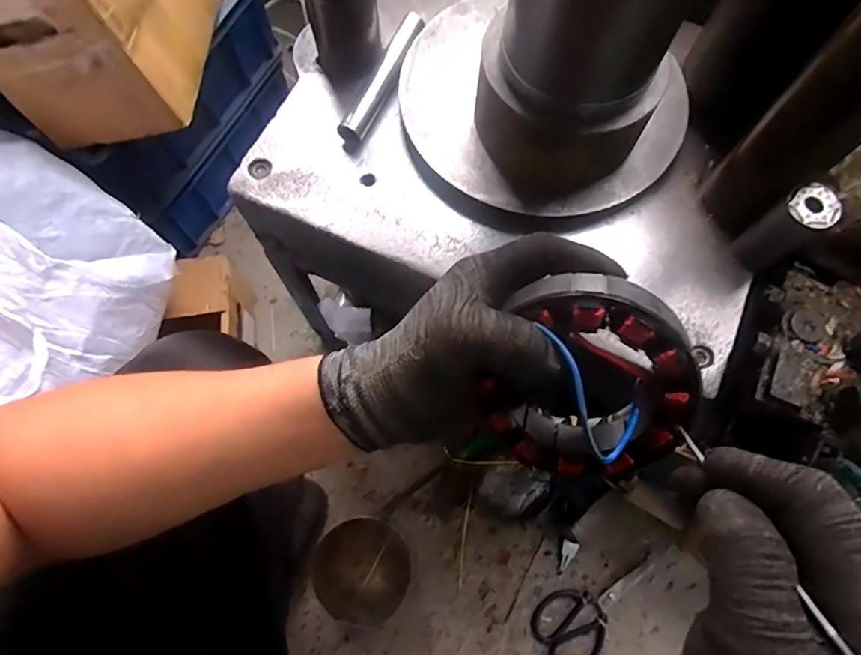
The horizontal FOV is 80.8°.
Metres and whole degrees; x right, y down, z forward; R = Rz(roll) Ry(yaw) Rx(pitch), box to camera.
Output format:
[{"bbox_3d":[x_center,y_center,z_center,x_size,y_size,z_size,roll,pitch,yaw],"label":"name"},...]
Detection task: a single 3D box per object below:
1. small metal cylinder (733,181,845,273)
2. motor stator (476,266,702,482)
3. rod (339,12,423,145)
[{"bbox_3d":[0.285,-0.078,0.409,0.035,0.075,0.033,-32,74,-11],"label":"small metal cylinder"},{"bbox_3d":[0.087,0.031,0.277,0.102,0.115,0.024,20,29,8],"label":"motor stator"},{"bbox_3d":[-0.043,-0.240,0.488,0.021,0.027,0.144,25,73,8],"label":"rod"}]

